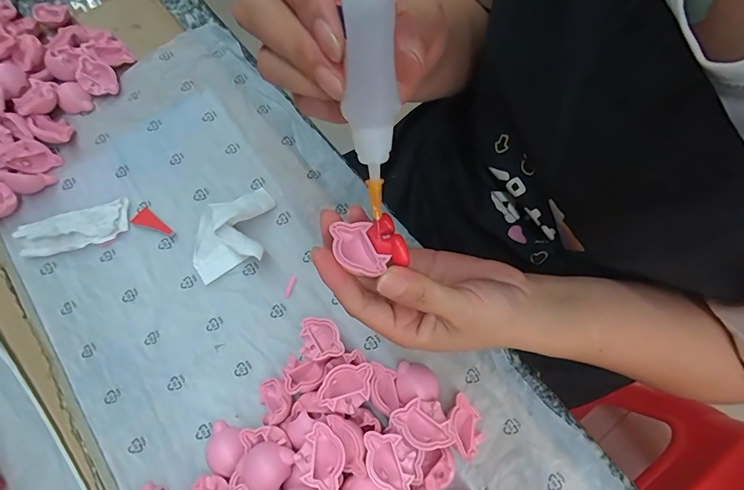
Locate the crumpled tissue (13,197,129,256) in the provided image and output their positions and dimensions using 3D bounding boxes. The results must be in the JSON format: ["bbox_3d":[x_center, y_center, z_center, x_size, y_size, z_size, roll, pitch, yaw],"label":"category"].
[{"bbox_3d":[-0.231,-0.013,0.322,0.084,0.006,0.030,-16,72,-2],"label":"crumpled tissue"}]

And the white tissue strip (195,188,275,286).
[{"bbox_3d":[-0.104,-0.013,0.306,0.052,0.027,0.073,2,72,4],"label":"white tissue strip"}]

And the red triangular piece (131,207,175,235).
[{"bbox_3d":[-0.171,-0.016,0.322,0.032,0.004,0.015,38,78,14],"label":"red triangular piece"}]

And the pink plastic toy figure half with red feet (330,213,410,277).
[{"bbox_3d":[-0.002,0.000,0.207,0.031,0.012,0.032,-24,73,-8],"label":"pink plastic toy figure half with red feet"}]

